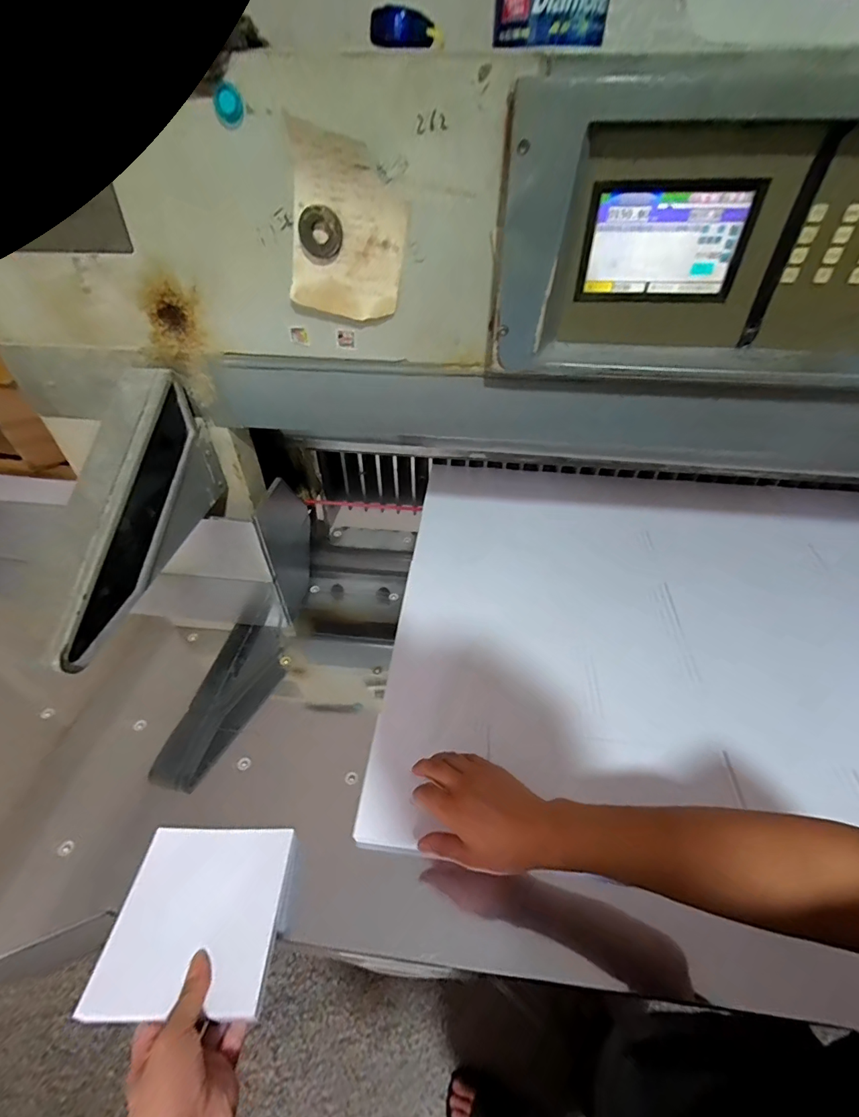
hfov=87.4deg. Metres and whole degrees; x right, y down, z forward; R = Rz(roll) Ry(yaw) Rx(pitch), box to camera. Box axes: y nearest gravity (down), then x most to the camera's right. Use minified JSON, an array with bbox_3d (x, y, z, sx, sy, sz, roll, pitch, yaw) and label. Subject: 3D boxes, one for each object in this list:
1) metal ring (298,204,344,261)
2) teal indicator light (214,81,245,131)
[{"bbox_3d":[-0.124,-0.371,0.512,0.048,0.048,0.012,-35,33,24],"label":"metal ring"},{"bbox_3d":[-0.202,-0.458,0.455,0.028,0.032,0.009,-4,44,-4],"label":"teal indicator light"}]

